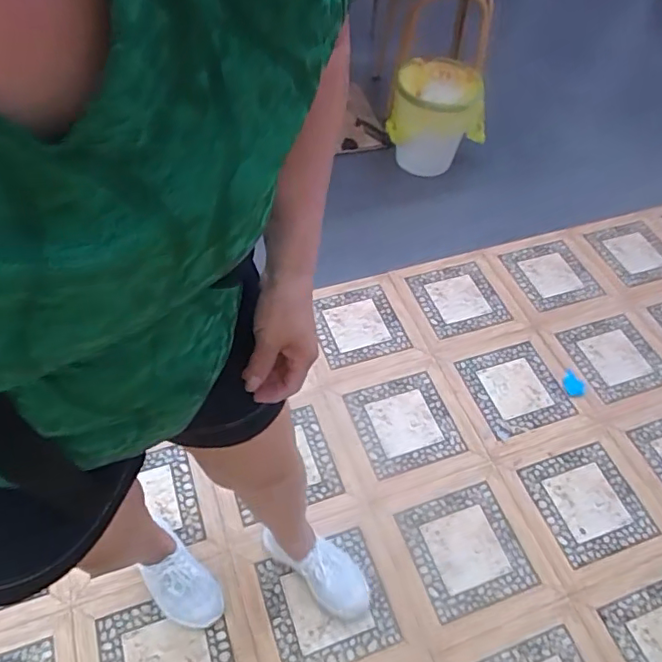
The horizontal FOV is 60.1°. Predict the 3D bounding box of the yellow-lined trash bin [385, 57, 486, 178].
[{"bbox_3d":[0.343,-0.685,1.846,0.281,0.249,0.269,2,53,-2],"label":"yellow-lined trash bin"}]

